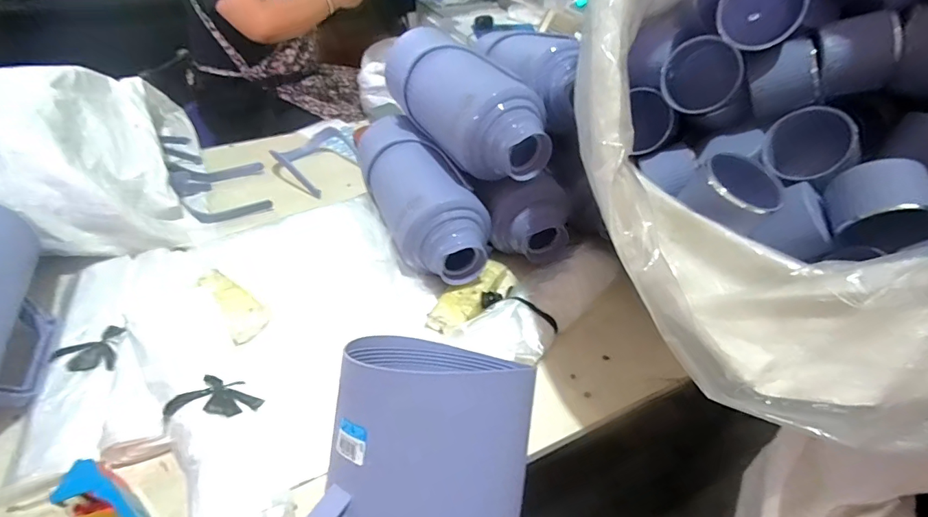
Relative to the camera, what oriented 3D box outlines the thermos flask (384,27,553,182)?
[{"bbox_3d":[-0.003,-0.260,0.737,0.141,0.127,0.352,-23,48,-24],"label":"thermos flask"}]

